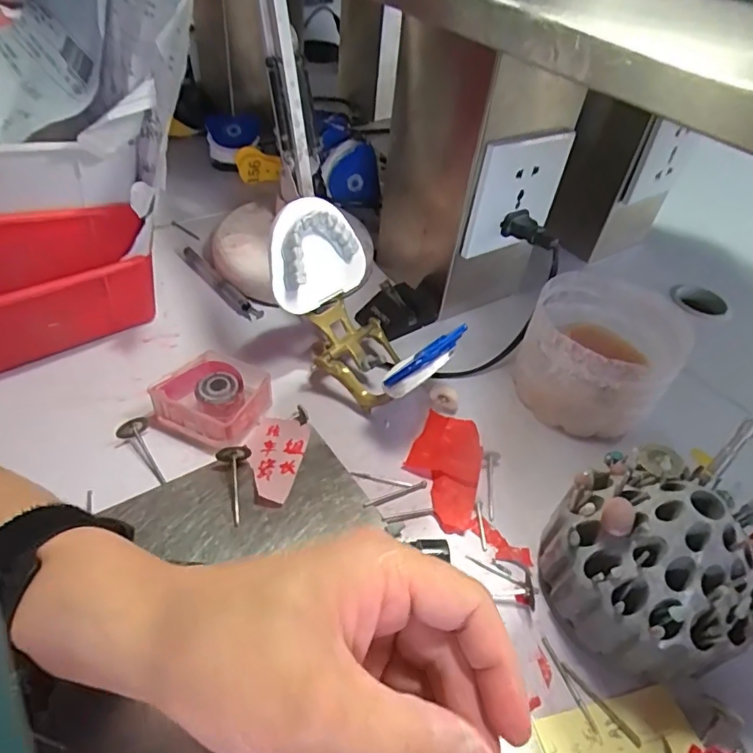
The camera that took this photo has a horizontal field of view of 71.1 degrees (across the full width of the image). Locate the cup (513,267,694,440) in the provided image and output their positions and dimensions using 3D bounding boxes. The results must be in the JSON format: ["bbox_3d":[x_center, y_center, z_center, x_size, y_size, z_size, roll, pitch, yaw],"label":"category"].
[{"bbox_3d":[0.161,-0.016,0.385,0.095,0.074,0.103,4,46,-4],"label":"cup"}]

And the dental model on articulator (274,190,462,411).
[{"bbox_3d":[-0.006,-0.039,0.356,0.134,0.112,0.070,30,50,21],"label":"dental model on articulator"}]

